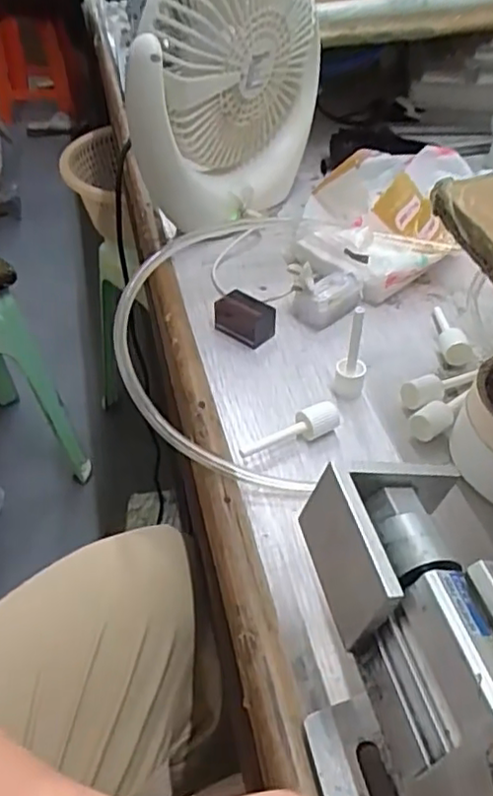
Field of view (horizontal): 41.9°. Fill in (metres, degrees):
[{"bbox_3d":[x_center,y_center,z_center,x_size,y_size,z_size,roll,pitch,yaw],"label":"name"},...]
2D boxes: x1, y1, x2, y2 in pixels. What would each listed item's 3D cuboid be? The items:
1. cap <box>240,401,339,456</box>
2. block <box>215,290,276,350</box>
[{"bbox_3d":[0.027,0.023,0.380,0.065,0.019,0.015,-23,47,-21],"label":"cap"},{"bbox_3d":[-0.004,-0.058,0.462,0.044,0.028,0.024,29,51,29],"label":"block"}]

